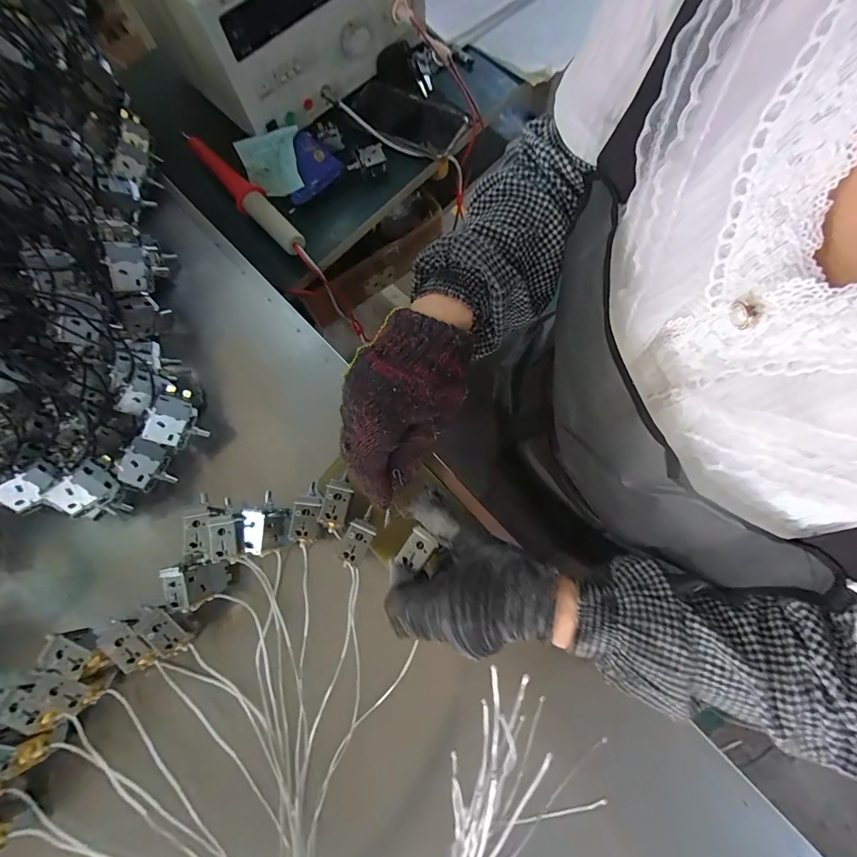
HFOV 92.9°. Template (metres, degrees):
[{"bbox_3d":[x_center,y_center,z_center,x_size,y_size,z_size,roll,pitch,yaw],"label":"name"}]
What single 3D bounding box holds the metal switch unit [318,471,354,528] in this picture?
[{"bbox_3d":[-0.081,0.065,0.372,0.023,0.027,0.049,12,76,4],"label":"metal switch unit"}]

